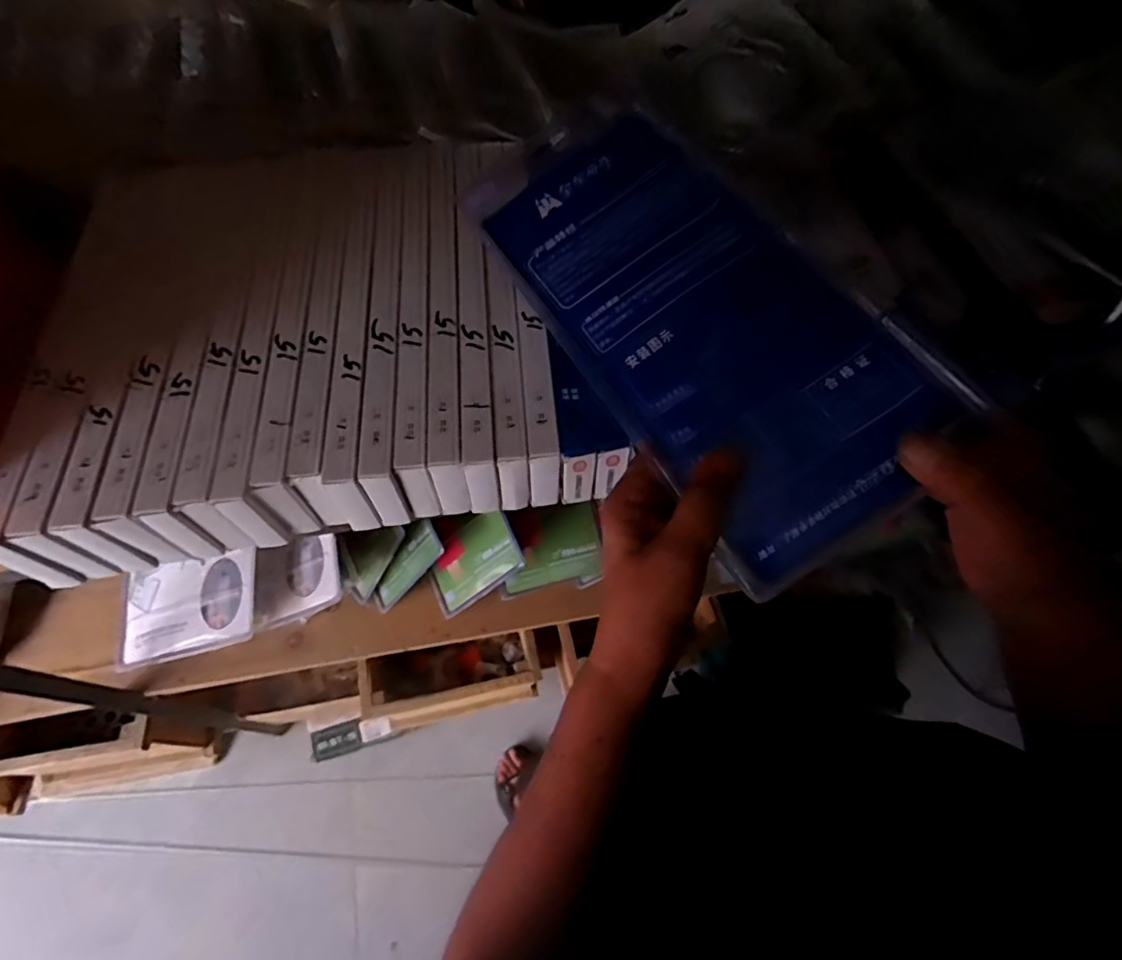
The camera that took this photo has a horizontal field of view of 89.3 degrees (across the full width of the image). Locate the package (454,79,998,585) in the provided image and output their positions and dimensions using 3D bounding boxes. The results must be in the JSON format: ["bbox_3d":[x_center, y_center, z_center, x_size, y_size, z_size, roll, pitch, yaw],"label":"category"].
[{"bbox_3d":[0.067,-0.107,0.323,0.138,0.012,0.317,-34,67,1],"label":"package"}]

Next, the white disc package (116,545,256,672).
[{"bbox_3d":[-0.497,0.169,0.745,0.248,0.026,0.125,-15,63,21],"label":"white disc package"}]

